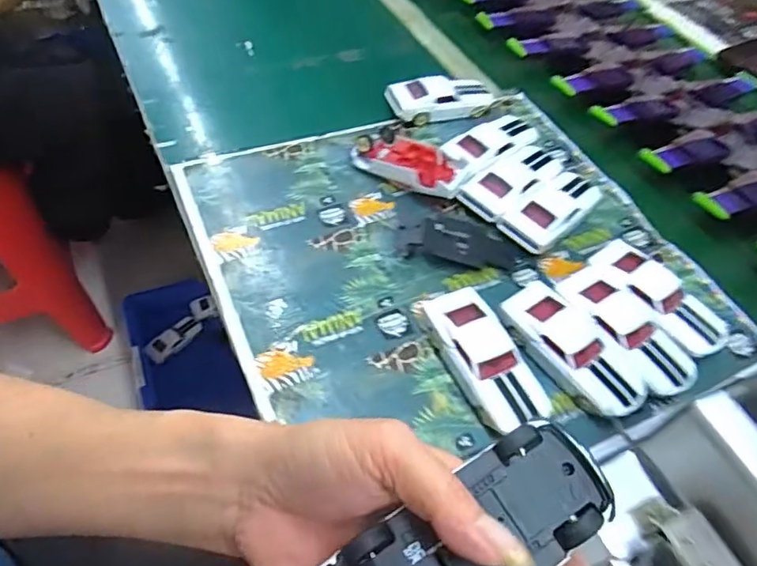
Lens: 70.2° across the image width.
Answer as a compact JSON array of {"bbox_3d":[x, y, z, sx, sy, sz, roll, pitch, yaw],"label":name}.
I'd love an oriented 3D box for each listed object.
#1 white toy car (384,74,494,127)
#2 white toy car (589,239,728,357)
[{"bbox_3d":[0.079,-0.227,0.658,0.132,0.031,0.053,-7,54,-14],"label":"white toy car"},{"bbox_3d":[0.255,0.015,0.502,0.061,0.041,0.131,-31,62,-27],"label":"white toy car"}]

